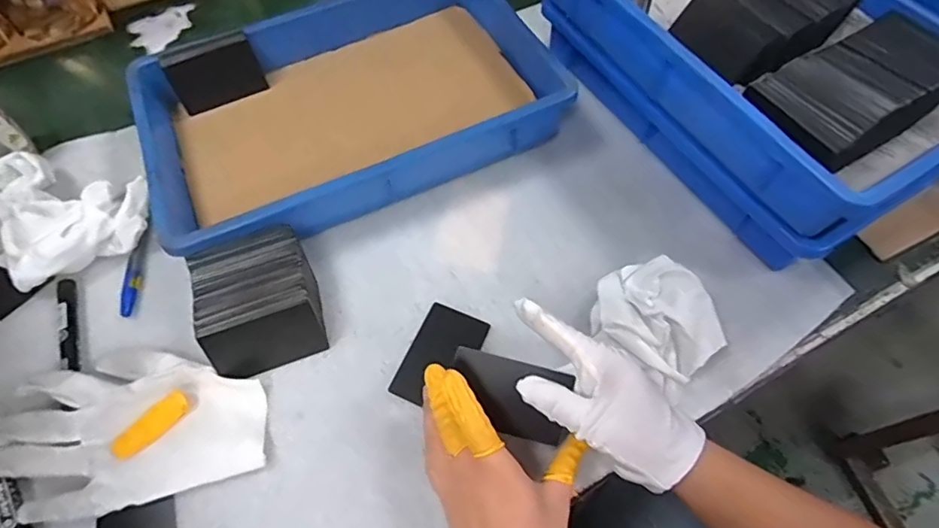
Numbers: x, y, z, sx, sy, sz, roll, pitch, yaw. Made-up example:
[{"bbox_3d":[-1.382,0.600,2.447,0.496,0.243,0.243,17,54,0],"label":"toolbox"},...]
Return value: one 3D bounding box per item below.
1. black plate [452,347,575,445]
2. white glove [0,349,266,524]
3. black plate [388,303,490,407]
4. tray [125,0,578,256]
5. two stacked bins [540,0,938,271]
[{"bbox_3d":[0.026,0.092,0.377,0.081,0.010,0.051,15,90,2],"label":"black plate"},{"bbox_3d":[-0.251,0.118,0.409,0.181,0.019,0.114,-14,63,-8],"label":"white glove"},{"bbox_3d":[-0.024,0.074,0.440,0.052,0.007,0.084,22,64,11],"label":"black plate"},{"bbox_3d":[-0.116,-0.154,0.530,0.368,0.069,0.252,-24,64,-12],"label":"tray"},{"bbox_3d":[0.260,-0.201,0.518,0.239,0.132,0.376,-29,66,-15],"label":"two stacked bins"}]

